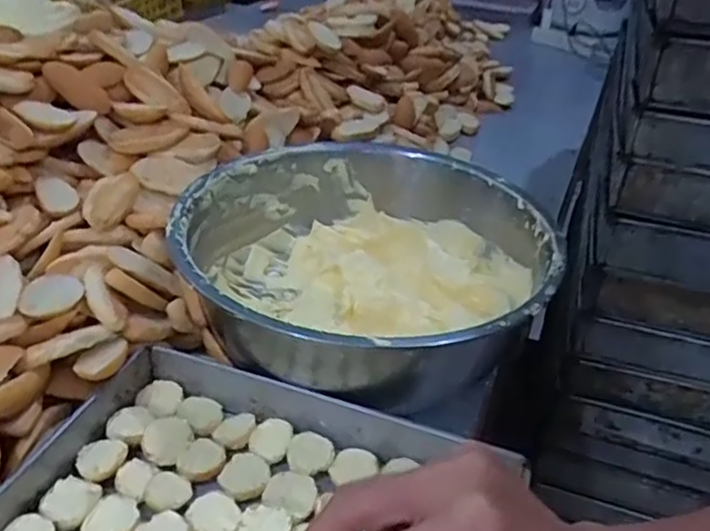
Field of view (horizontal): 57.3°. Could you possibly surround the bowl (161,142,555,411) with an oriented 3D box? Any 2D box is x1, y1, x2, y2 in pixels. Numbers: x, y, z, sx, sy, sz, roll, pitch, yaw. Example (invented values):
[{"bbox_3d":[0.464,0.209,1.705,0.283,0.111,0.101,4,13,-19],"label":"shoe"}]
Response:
[{"bbox_3d":[0.006,0.010,0.692,0.369,0.141,0.365,4,34,-3],"label":"bowl"}]

